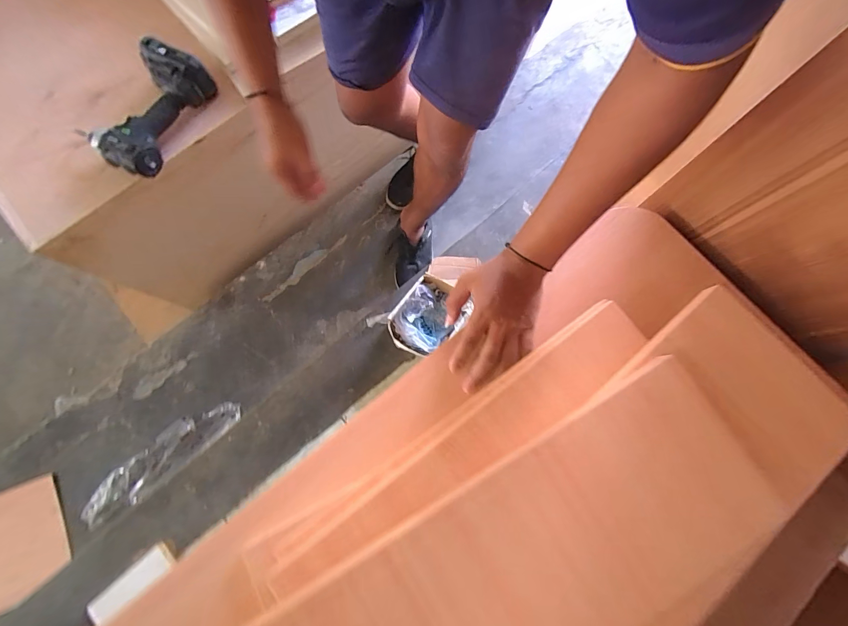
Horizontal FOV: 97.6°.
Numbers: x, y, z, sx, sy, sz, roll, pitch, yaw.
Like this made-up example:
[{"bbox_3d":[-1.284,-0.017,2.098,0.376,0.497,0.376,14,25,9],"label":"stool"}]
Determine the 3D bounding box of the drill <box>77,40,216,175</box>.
[{"bbox_3d":[-0.509,-0.374,0.684,0.112,0.078,0.229,27,78,4],"label":"drill"}]

